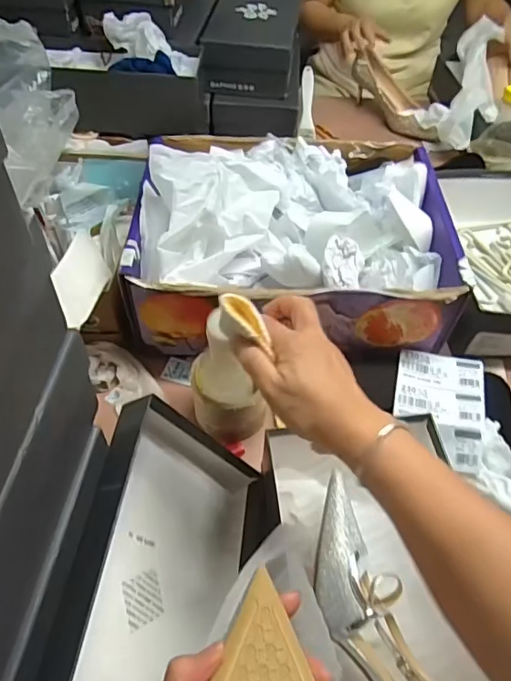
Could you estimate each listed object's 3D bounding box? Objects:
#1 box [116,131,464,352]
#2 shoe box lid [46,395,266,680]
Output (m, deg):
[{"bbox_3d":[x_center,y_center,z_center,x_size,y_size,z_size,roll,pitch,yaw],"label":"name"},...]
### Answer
[{"bbox_3d":[0.047,-0.160,0.693,0.402,0.165,0.314,0,52,-2],"label":"box"},{"bbox_3d":[-0.073,0.215,0.434,0.043,0.193,0.313,-19,43,31],"label":"shoe box lid"}]

